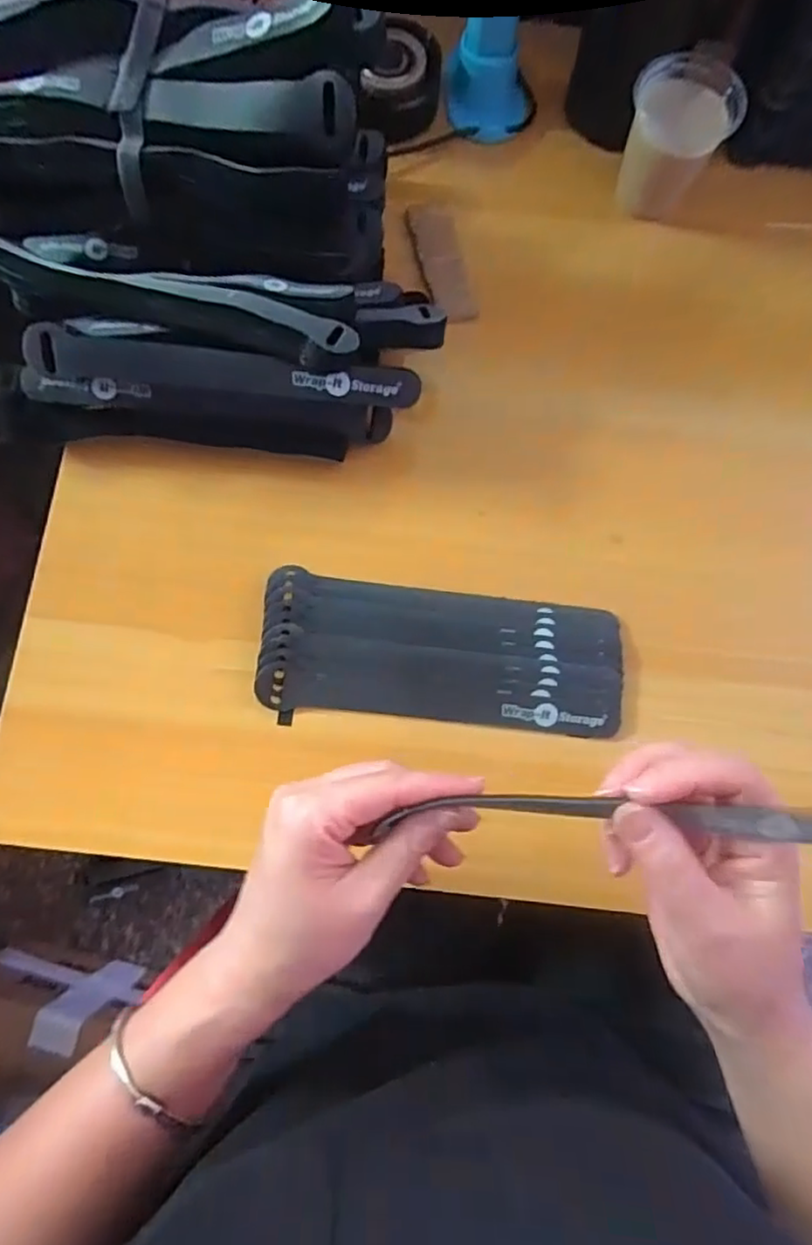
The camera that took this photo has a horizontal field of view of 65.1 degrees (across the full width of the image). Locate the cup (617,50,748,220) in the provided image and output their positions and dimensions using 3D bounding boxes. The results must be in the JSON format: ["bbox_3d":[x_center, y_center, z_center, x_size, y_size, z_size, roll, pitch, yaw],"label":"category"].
[{"bbox_3d":[0.171,-0.310,0.410,0.063,0.059,0.060,0,78,-1],"label":"cup"}]

